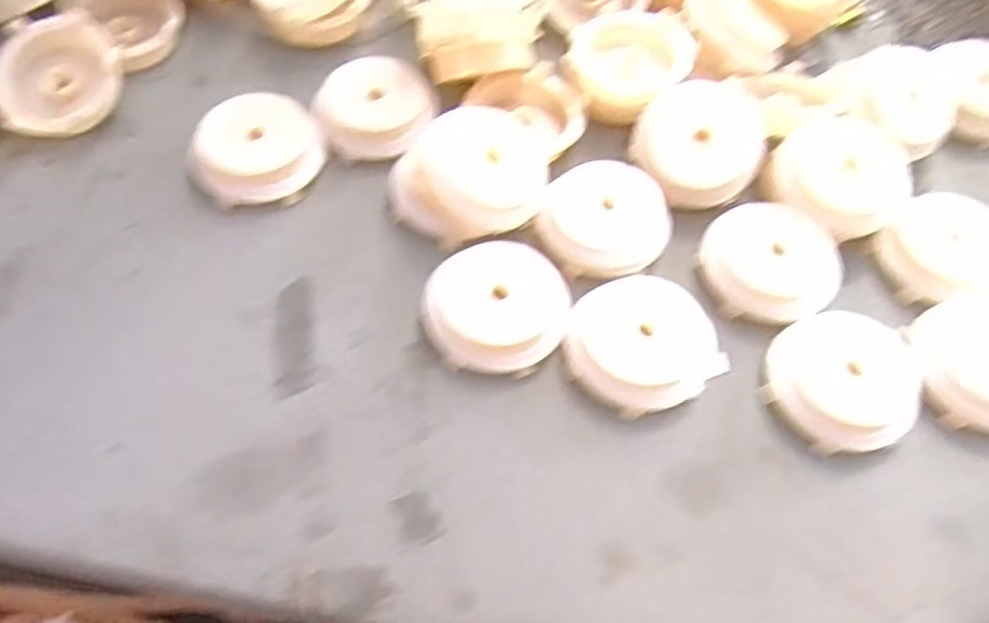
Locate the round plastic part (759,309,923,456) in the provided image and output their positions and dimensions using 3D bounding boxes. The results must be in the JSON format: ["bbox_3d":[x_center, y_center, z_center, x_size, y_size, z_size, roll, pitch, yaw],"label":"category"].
[{"bbox_3d":[0.145,0.028,0.308,0.060,0.015,0.057,3,59,-5],"label":"round plastic part"}]

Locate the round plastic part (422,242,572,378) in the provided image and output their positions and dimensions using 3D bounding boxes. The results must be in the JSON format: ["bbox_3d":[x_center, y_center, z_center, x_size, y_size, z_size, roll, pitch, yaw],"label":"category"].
[{"bbox_3d":[0.001,-0.002,0.310,0.058,0.016,0.053,3,59,-5],"label":"round plastic part"}]

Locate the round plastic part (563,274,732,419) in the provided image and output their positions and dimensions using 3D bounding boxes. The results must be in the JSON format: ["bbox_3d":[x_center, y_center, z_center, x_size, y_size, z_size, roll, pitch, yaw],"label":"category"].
[{"bbox_3d":[0.060,0.013,0.307,0.059,0.016,0.056,3,59,-5],"label":"round plastic part"}]

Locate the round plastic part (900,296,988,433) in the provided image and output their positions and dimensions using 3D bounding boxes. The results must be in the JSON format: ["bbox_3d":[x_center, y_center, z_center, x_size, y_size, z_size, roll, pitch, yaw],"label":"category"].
[{"bbox_3d":[0.205,0.022,0.313,0.058,0.016,0.058,-18,63,-16],"label":"round plastic part"}]

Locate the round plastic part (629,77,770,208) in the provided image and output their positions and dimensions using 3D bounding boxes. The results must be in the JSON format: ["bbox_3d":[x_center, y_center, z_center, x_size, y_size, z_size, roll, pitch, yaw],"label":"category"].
[{"bbox_3d":[0.098,-0.083,0.353,0.061,0.022,0.059,2,62,-3],"label":"round plastic part"}]

